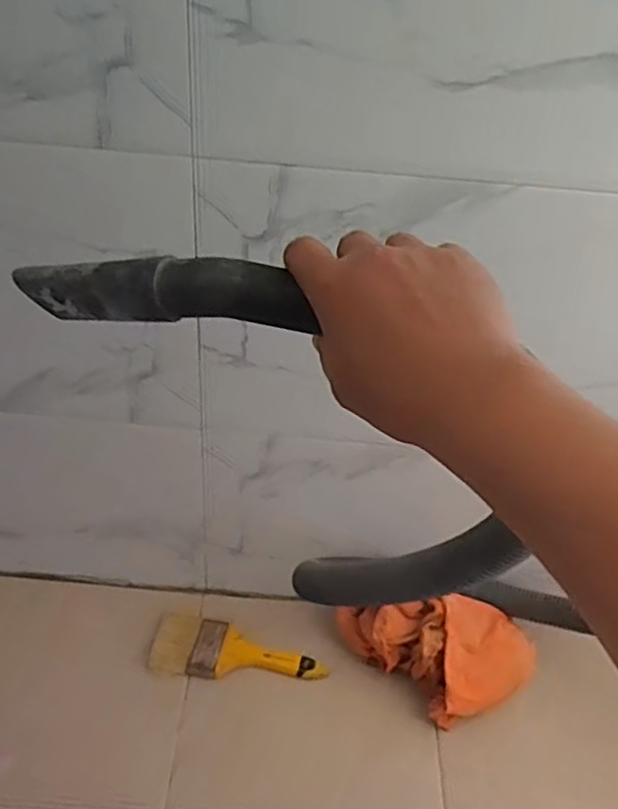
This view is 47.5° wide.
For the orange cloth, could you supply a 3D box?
[{"bbox_3d":[0.150,0.289,0.862,0.222,0.111,0.119,28,45,27],"label":"orange cloth"}]

